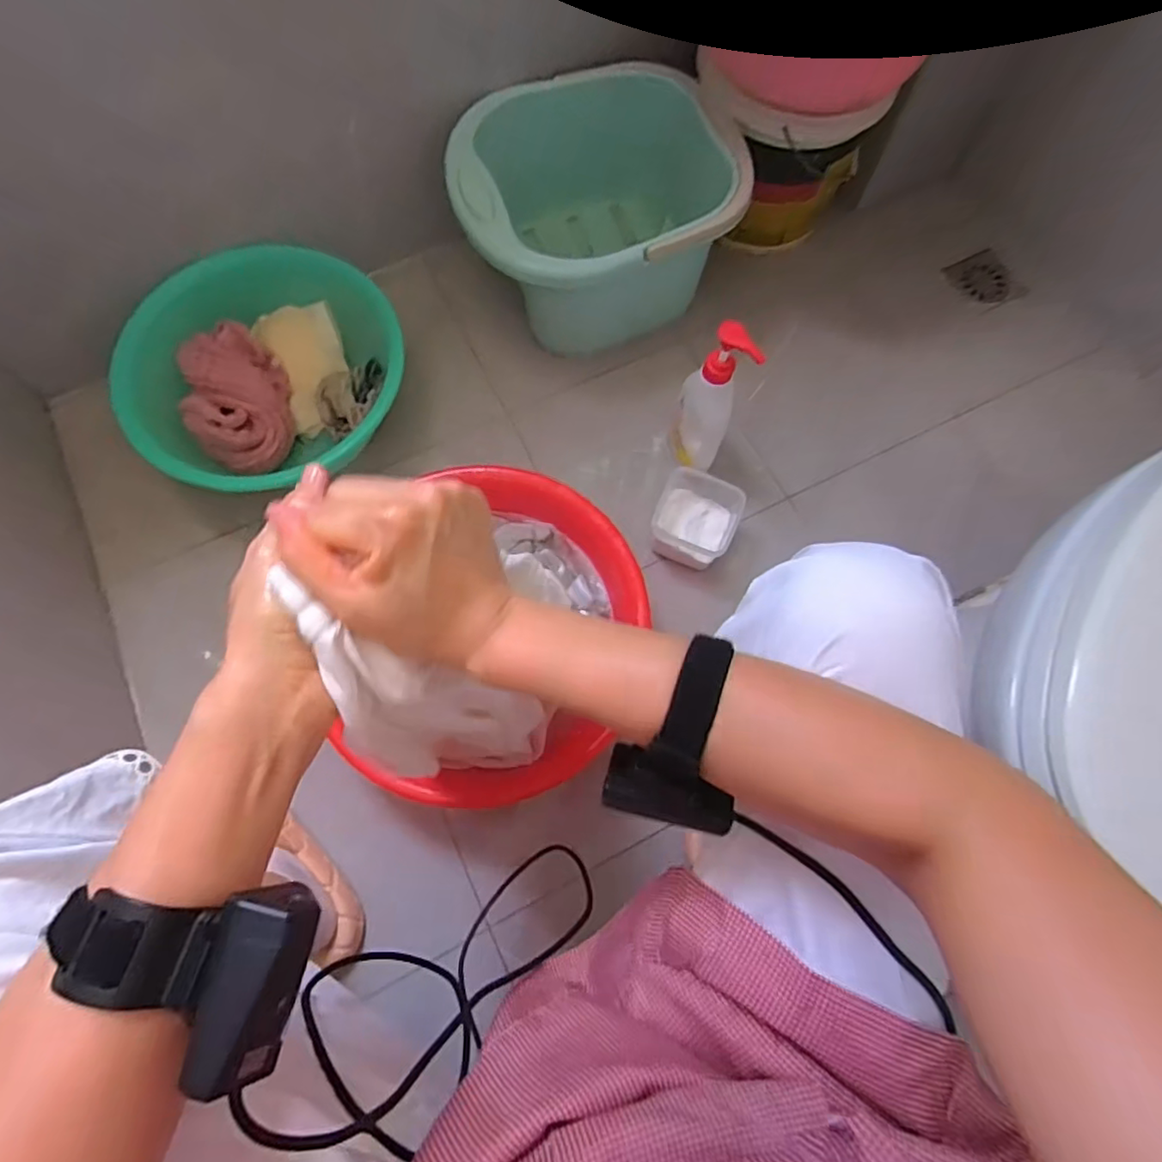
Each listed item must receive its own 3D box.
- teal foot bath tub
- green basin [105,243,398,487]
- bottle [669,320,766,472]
[{"bbox_3d":[0.022,-0.512,0.883,0.383,0.232,0.301,-10,74,-4],"label":"teal foot bath tub"},{"bbox_3d":[-0.412,-0.285,0.822,0.346,0.148,0.321,2,74,-1],"label":"green basin"},{"bbox_3d":[0.161,-0.213,0.769,0.063,0.248,0.088,3,74,0],"label":"bottle"}]

